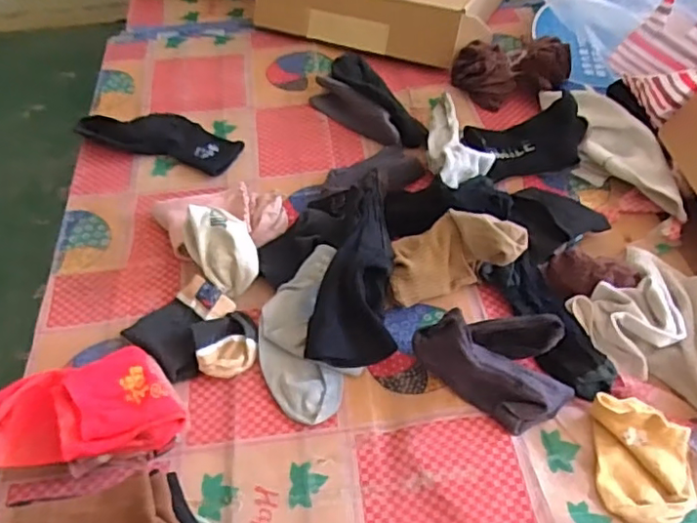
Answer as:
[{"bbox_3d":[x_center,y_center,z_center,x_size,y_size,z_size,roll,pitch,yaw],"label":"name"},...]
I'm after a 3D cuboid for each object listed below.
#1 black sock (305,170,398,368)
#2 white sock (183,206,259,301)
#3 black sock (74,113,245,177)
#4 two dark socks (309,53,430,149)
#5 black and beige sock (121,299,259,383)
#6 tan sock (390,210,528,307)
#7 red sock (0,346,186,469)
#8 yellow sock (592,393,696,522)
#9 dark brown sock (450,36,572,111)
[{"bbox_3d":[0.006,-0.002,0.662,0.084,0.069,0.240,0,51,3],"label":"black sock"},{"bbox_3d":[-0.141,-0.013,0.675,0.068,0.073,0.096,-24,53,-16],"label":"white sock"},{"bbox_3d":[-0.263,-0.181,0.845,0.223,0.034,0.089,12,52,13],"label":"black sock"},{"bbox_3d":[0.031,-0.226,0.860,0.097,0.046,0.215,-31,55,-21],"label":"two dark socks"},{"bbox_3d":[-0.165,0.080,0.628,0.137,0.032,0.082,12,52,13],"label":"black and beige sock"},{"bbox_3d":[0.114,-0.008,0.654,0.139,0.082,0.081,-5,50,-1],"label":"tan sock"},{"bbox_3d":[-0.245,0.146,0.560,0.176,0.058,0.102,-16,51,-10],"label":"red sock"},{"bbox_3d":[0.261,0.175,0.523,0.078,0.034,0.104,2,51,4],"label":"yellow sock"},{"bbox_3d":[0.240,-0.282,0.882,0.163,0.062,0.098,-6,50,-2],"label":"dark brown sock"}]

